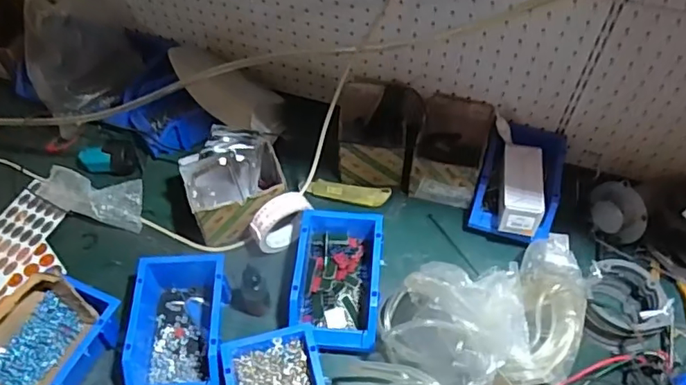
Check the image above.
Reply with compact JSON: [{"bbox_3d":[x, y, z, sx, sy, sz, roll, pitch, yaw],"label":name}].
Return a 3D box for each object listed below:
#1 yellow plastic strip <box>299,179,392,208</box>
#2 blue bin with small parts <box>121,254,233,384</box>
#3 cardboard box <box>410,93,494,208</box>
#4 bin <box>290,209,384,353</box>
[{"bbox_3d":[0.002,0.000,0.868,0.146,0.009,0.037,6,69,13],"label":"yellow plastic strip"},{"bbox_3d":[-0.211,0.172,0.713,0.112,0.082,0.199,-4,53,-2],"label":"blue bin with small parts"},{"bbox_3d":[0.170,-0.060,0.869,0.108,0.102,0.149,12,54,9],"label":"cardboard box"},{"bbox_3d":[-0.007,0.119,0.743,0.111,0.067,0.193,3,53,3],"label":"bin"}]

